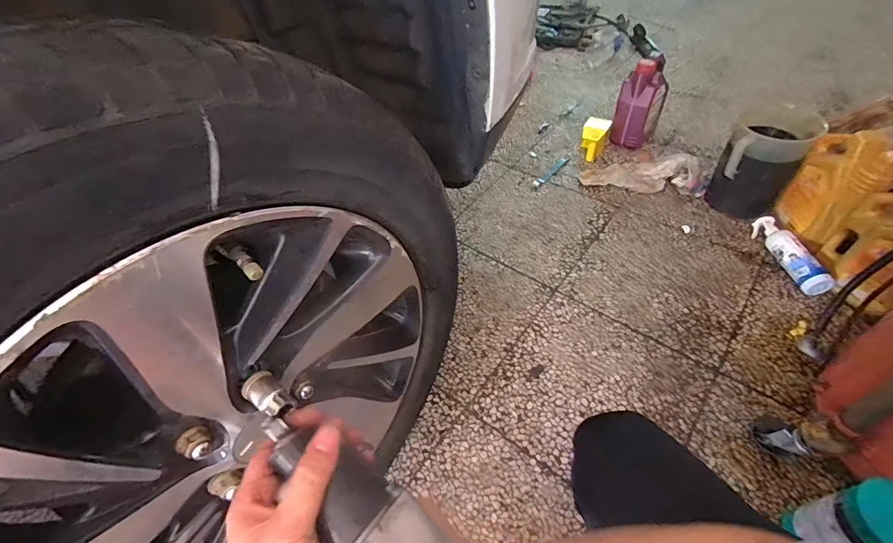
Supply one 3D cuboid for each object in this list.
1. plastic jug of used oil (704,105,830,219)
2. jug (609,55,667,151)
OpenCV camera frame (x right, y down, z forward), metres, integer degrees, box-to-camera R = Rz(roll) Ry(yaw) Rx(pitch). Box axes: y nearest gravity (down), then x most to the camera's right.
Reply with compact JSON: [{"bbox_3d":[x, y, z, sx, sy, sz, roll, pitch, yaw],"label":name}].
[{"bbox_3d":[0.877,-0.297,1.156,0.179,0.270,0.165,30,59,27],"label":"plastic jug of used oil"},{"bbox_3d":[0.637,-0.556,1.356,0.128,0.269,0.113,30,59,27],"label":"jug"}]

